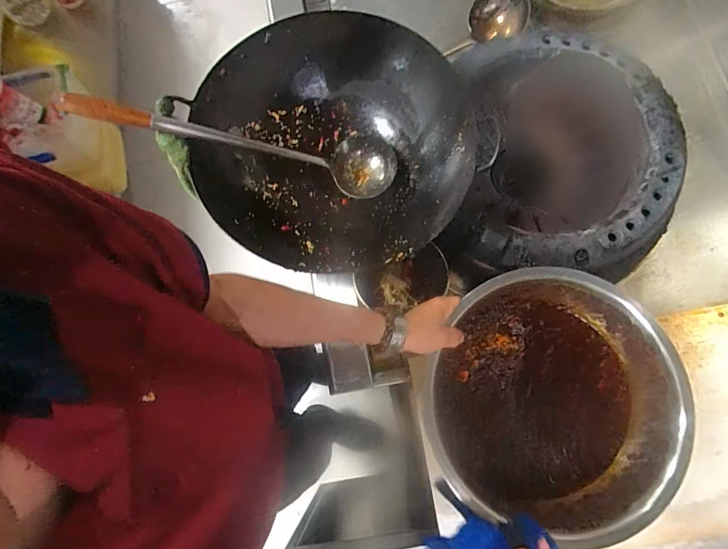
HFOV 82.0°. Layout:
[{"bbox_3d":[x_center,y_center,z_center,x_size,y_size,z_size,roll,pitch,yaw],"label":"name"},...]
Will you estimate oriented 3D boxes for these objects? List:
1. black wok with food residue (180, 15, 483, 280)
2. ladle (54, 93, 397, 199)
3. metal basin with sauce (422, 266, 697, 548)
[{"bbox_3d":[-0.052,-0.208,0.717,0.436,0.118,0.428,-11,77,-1],"label":"black wok with food residue"},{"bbox_3d":[-0.181,-0.216,0.666,0.499,0.076,0.112,7,75,-28],"label":"ladle"},{"bbox_3d":[0.277,0.179,0.636,0.341,0.122,0.335,0,77,2],"label":"metal basin with sauce"}]

